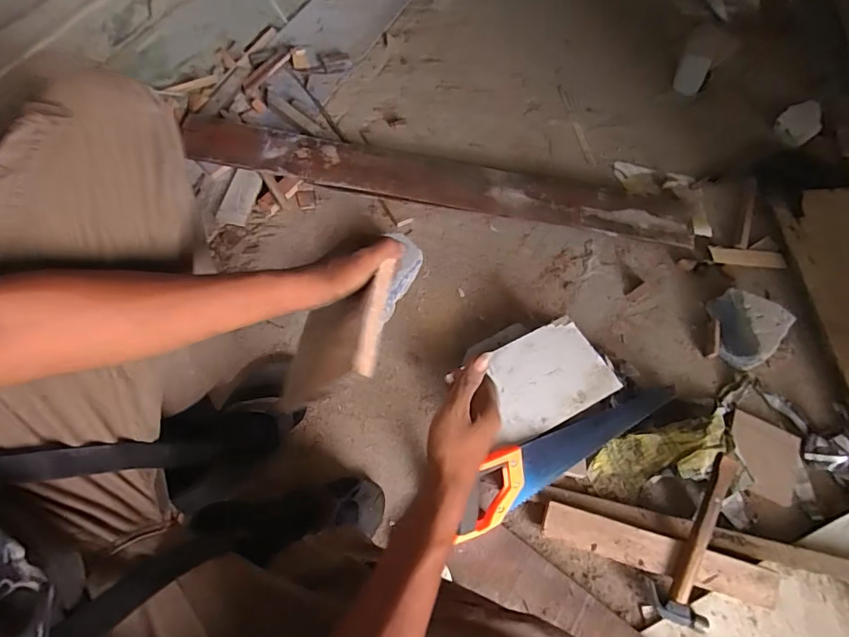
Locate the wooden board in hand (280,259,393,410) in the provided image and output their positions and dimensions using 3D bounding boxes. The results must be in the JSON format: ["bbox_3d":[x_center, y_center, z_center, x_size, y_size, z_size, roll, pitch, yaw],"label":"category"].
[{"bbox_3d":[-0.107,0.031,0.542,0.024,0.230,0.130,27,61,-24],"label":"wooden board in hand"}]

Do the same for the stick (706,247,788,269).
[{"bbox_3d":[0.687,-0.128,0.994,0.164,0.006,0.044,3,64,-2],"label":"stick"}]

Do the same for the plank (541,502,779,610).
[{"bbox_3d":[0.345,0.350,0.702,0.337,0.033,0.053,17,64,5],"label":"plank"}]

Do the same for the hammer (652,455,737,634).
[{"bbox_3d":[0.405,0.319,0.687,0.078,0.027,0.245,24,80,8],"label":"hammer"}]

